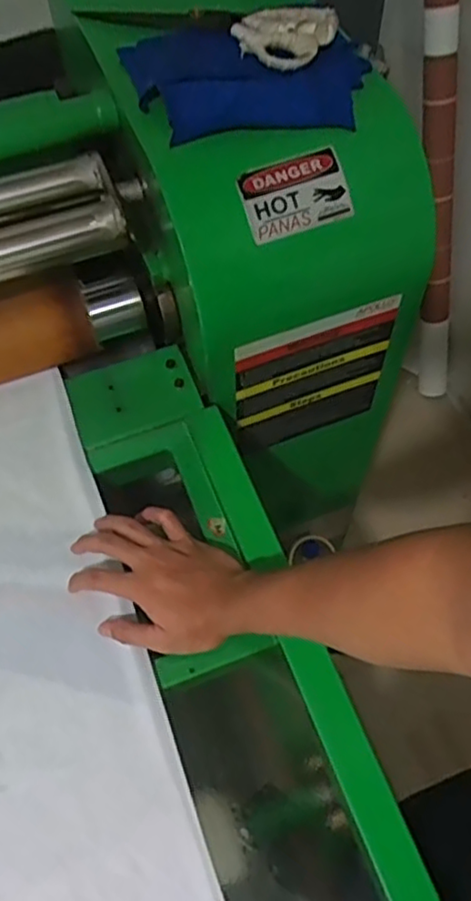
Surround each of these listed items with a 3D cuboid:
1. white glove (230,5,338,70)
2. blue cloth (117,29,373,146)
[{"bbox_3d":[0.046,-0.425,0.687,0.101,0.032,0.081,31,66,15],"label":"white glove"},{"bbox_3d":[0.007,-0.370,0.680,0.249,0.042,0.151,-3,60,-1],"label":"blue cloth"}]

